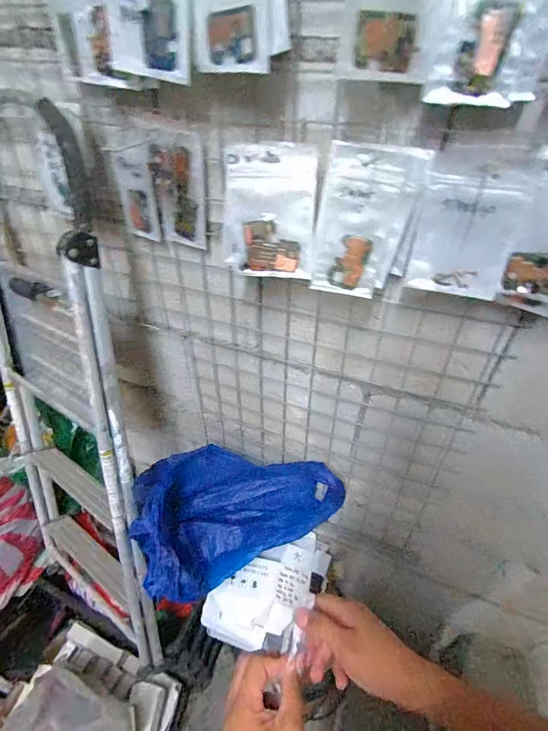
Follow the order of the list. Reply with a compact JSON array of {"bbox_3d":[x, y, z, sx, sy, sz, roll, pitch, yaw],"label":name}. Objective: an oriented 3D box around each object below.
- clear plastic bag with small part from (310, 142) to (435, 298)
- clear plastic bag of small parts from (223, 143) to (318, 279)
[{"bbox_3d":[0.105,-0.169,0.453,0.108,0.165,0.037,-2,40,-5],"label":"clear plastic bag with small part"},{"bbox_3d":[-0.005,-0.187,0.463,0.110,0.149,0.014,8,40,8],"label":"clear plastic bag of small parts"}]

